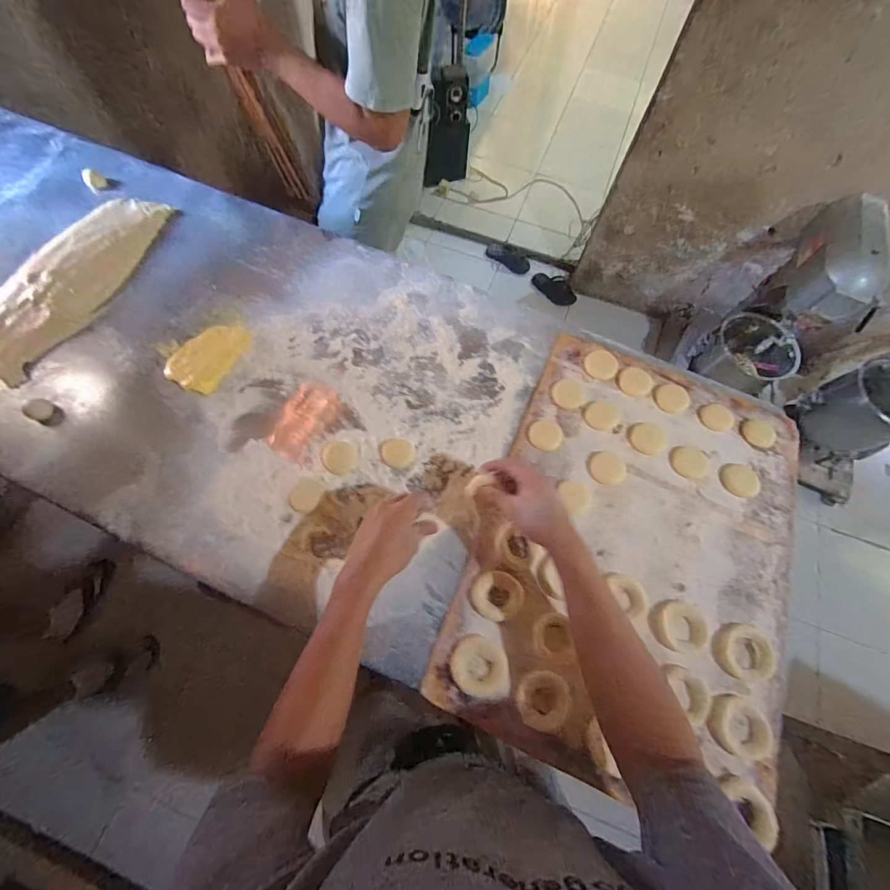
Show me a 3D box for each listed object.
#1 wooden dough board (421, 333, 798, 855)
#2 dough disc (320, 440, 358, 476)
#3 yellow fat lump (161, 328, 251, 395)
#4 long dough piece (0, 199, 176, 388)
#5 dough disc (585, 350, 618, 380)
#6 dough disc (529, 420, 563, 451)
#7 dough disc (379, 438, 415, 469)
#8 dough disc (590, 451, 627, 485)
[{"bbox_3d":[0.284,0.129,0.551,0.419,0.021,0.607,23,71,6],"label":"wooden dough board"},{"bbox_3d":[-0.160,0.019,0.580,0.052,0.007,0.053,1,70,-2],"label":"dough disc"},{"bbox_3d":[-0.393,-0.150,0.630,0.094,0.015,0.132,21,71,6],"label":"yellow fat lump"},{"bbox_3d":[-0.647,-0.294,0.663,0.152,0.035,0.422,30,71,8],"label":"long dough piece"},{"bbox_3d":[0.270,-0.141,0.658,0.052,0.014,0.058,16,70,4],"label":"dough disc"},{"bbox_3d":[0.161,-0.016,0.609,0.050,0.014,0.051,1,70,-2],"label":"dough disc"},{"bbox_3d":[-0.073,0.011,0.595,0.053,0.004,0.047,36,73,10],"label":"dough disc"},{"bbox_3d":[0.253,0.035,0.589,0.058,0.007,0.051,-37,75,-14],"label":"dough disc"}]

